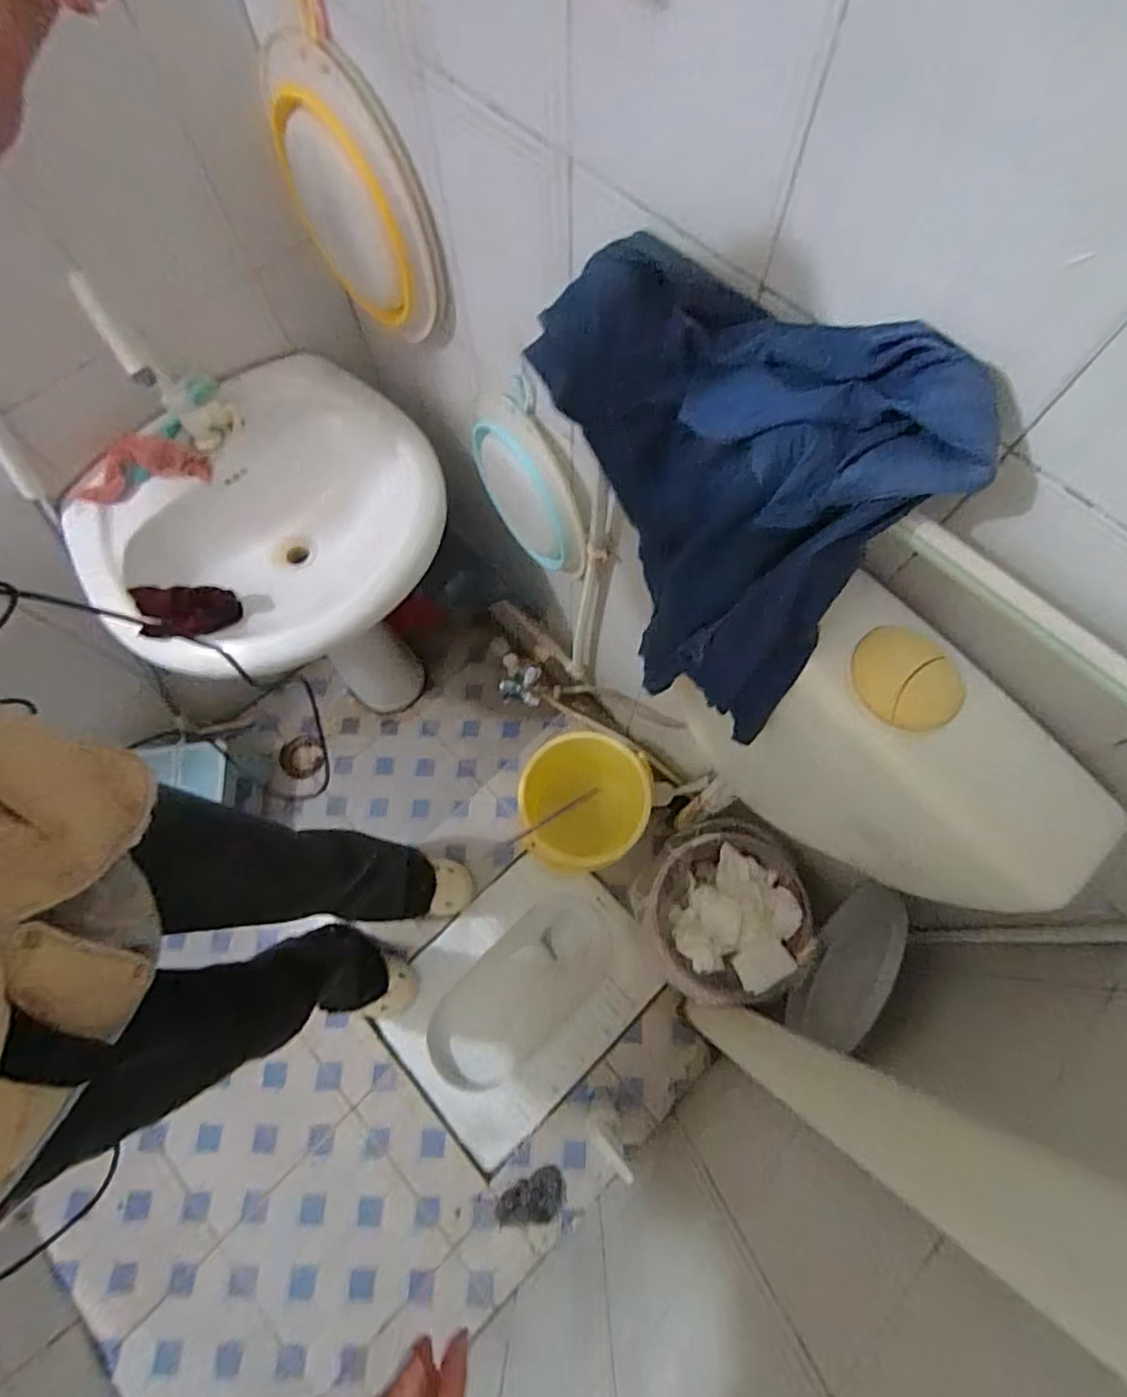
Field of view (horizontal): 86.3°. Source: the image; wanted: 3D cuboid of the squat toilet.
[{"bbox_3d":[-0.077,0.588,1.227,0.495,0.162,0.377,-42,75,-13],"label":"squat toilet"}]

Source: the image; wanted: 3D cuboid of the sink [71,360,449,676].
[{"bbox_3d":[-0.431,-0.254,0.935,0.516,0.218,0.381,-42,75,-13],"label":"sink"}]

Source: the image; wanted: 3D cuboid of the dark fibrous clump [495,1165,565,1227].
[{"bbox_3d":[-0.057,0.889,1.060,0.121,0.032,0.069,-21,71,-7],"label":"dark fibrous clump"}]

